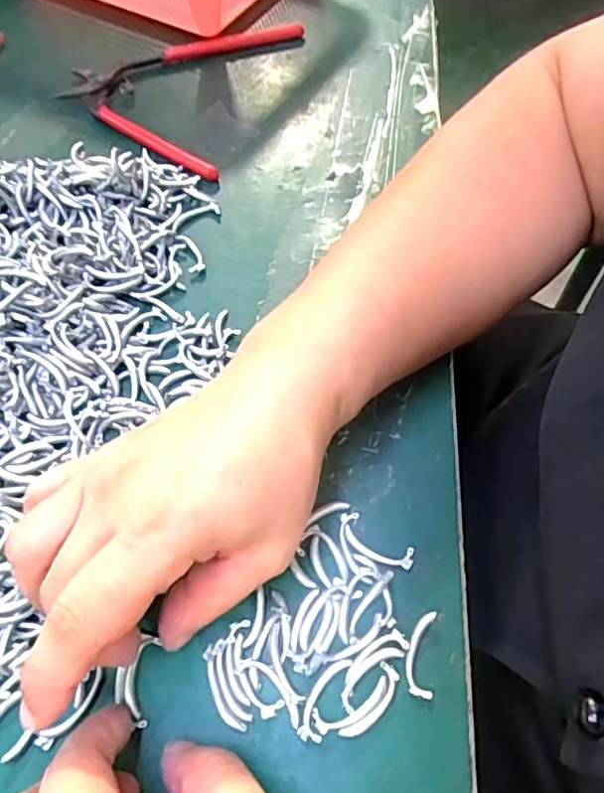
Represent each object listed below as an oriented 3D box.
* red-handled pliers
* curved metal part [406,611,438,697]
[{"bbox_3d":[-0.088,-0.210,0.395,0.131,0.010,0.147,15,64,12],"label":"red-handled pliers"},{"bbox_3d":[0.045,0.096,0.221,0.010,0.004,0.030,7,62,7],"label":"curved metal part"}]

